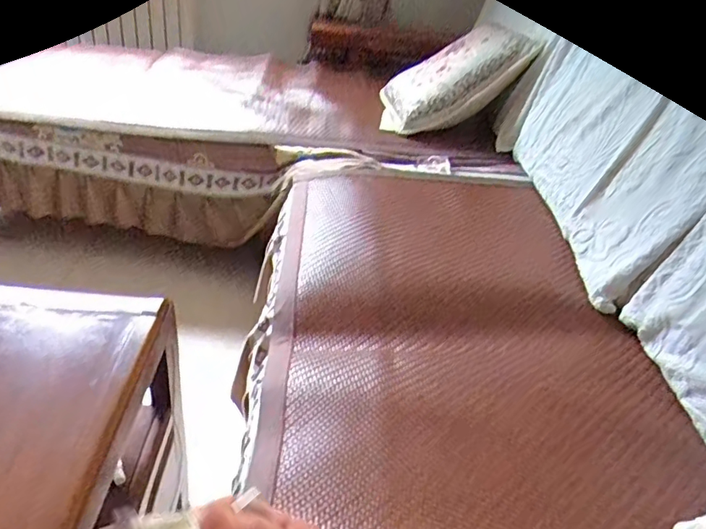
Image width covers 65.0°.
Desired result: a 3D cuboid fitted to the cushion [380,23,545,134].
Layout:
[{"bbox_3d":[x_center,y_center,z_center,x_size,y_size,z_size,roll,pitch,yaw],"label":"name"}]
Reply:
[{"bbox_3d":[0.299,-0.627,1.803,0.478,0.110,0.440,-32,37,15],"label":"cushion"}]

